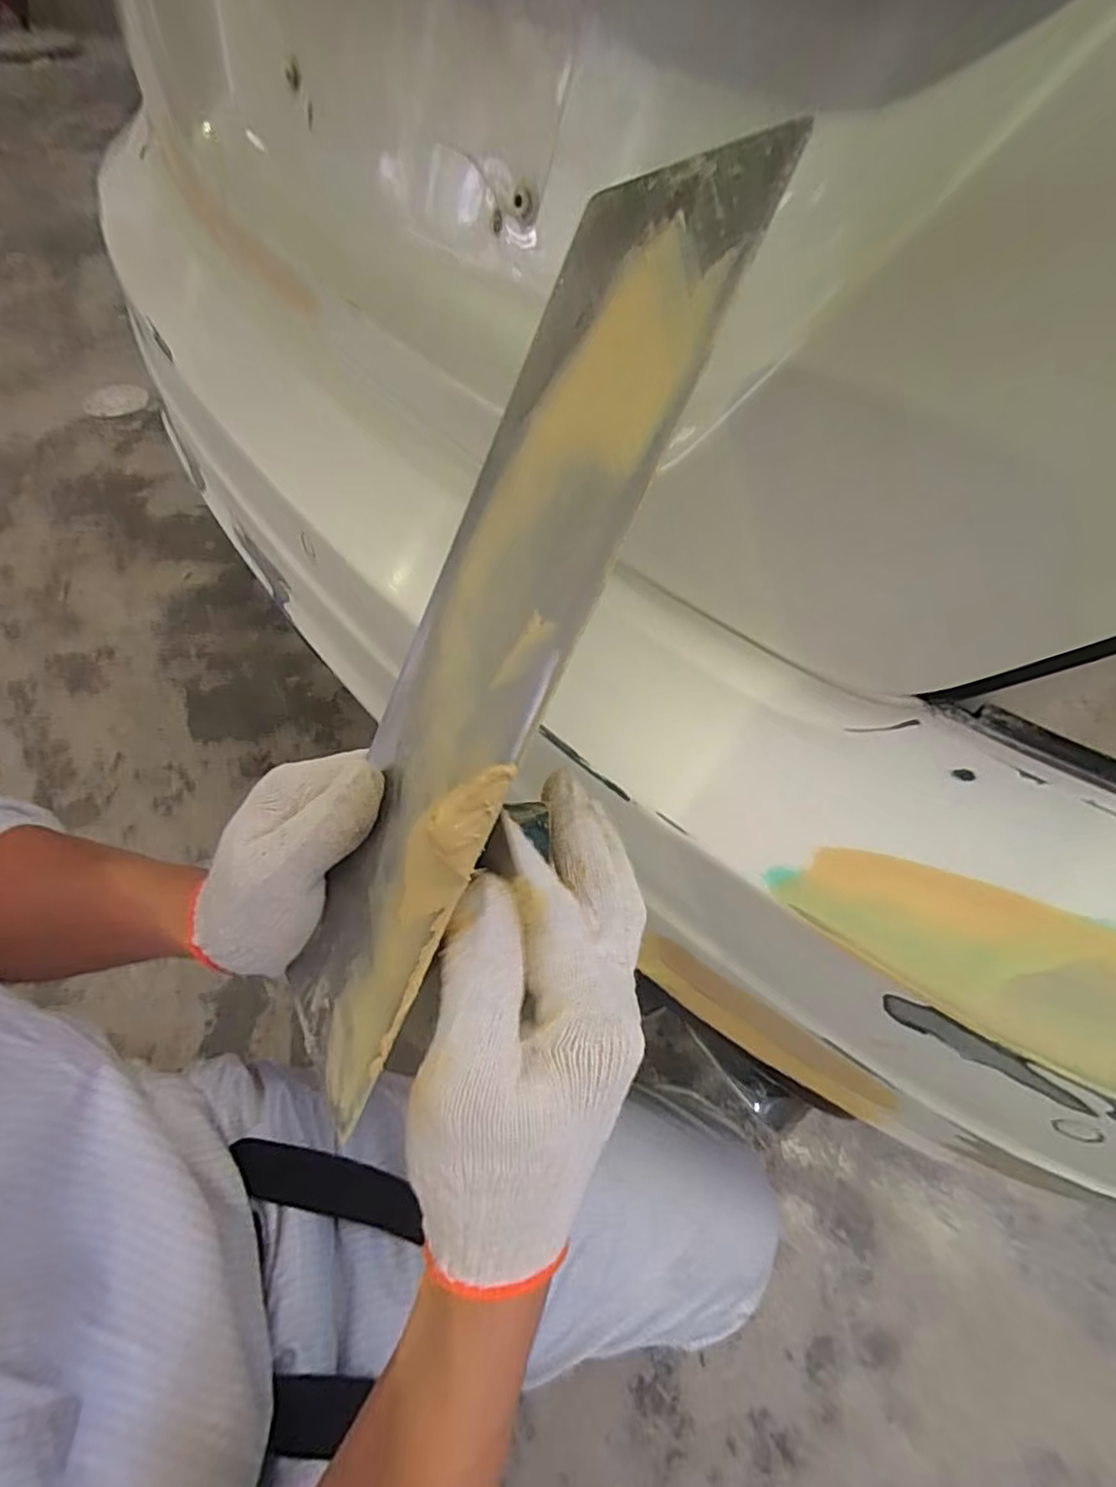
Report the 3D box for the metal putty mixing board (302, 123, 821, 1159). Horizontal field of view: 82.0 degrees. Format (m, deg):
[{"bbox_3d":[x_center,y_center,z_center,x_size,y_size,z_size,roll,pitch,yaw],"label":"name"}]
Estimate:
[{"bbox_3d":[-0.034,-0.026,0.228,0.010,0.332,0.096,14,17,-40],"label":"metal putty mixing board"}]

